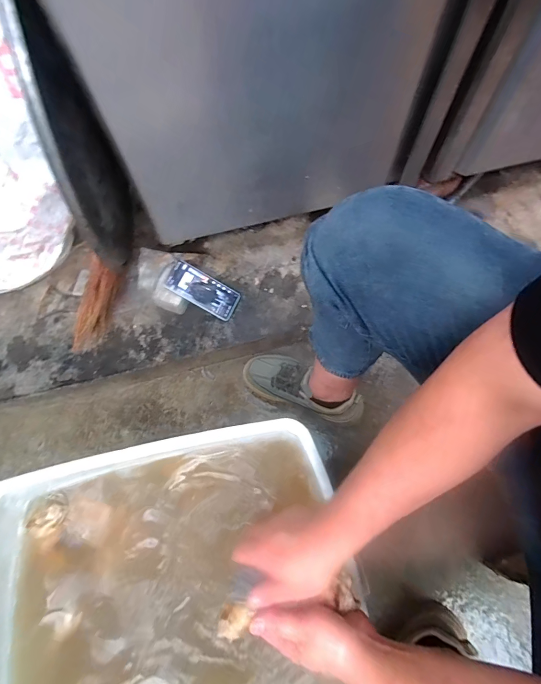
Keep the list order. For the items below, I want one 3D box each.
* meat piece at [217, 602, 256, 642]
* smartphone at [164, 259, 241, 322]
[{"bbox_3d":[-0.042,0.326,0.405,0.036,0.013,0.034,13,68,9],"label":"meat piece"},{"bbox_3d":[-0.155,-0.122,0.808,0.166,0.016,0.080,30,69,-11],"label":"smartphone"}]

